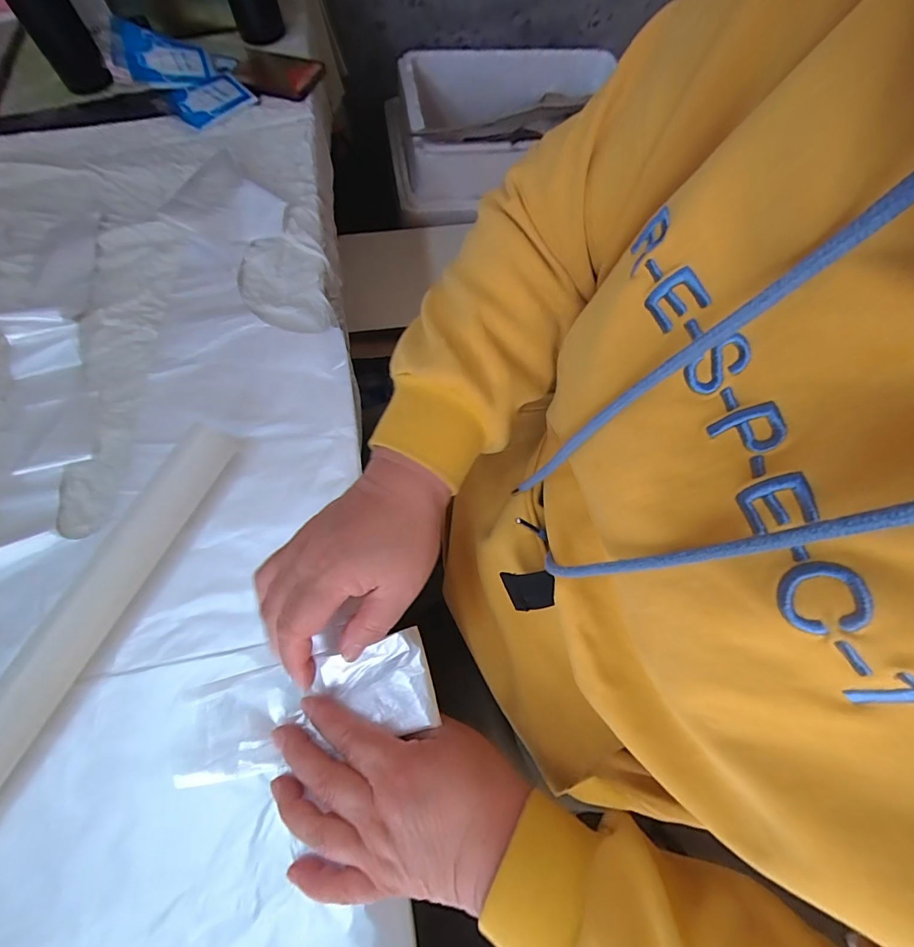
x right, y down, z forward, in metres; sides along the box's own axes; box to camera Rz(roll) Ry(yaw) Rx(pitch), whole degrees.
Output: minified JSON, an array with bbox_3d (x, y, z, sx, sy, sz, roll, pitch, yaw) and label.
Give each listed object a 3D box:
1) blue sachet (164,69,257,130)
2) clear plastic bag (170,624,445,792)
[{"bbox_3d":[-0.302,-0.461,0.559,0.092,0.015,0.067,-35,71,-12],"label":"blue sachet"},{"bbox_3d":[-0.102,0.157,0.307,0.173,0.018,0.061,-16,68,2],"label":"clear plastic bag"}]

